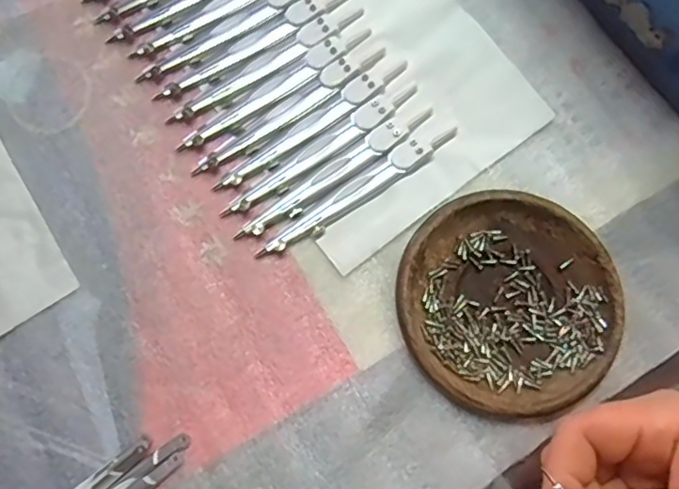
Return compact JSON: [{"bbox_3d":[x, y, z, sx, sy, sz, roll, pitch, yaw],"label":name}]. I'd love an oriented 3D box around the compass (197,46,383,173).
[{"bbox_3d":[-0.028,-0.078,0.337,0.125,0.007,0.015,-36,80,-6],"label":"compass"}]

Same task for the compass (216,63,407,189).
[{"bbox_3d":[-0.015,-0.068,0.335,0.127,0.006,0.015,-37,80,-6],"label":"compass"}]

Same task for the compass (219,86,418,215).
[{"bbox_3d":[-0.010,-0.053,0.333,0.125,0.007,0.015,-35,80,-6],"label":"compass"}]

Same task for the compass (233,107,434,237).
[{"bbox_3d":[-0.001,-0.041,0.329,0.125,0.006,0.014,-36,80,-6],"label":"compass"}]

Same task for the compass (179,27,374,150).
[{"bbox_3d":[-0.037,-0.091,0.340,0.124,0.007,0.015,-35,80,-6],"label":"compass"}]

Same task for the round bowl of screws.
[{"bbox_3d":[0.088,0.030,0.307,0.108,0.017,0.112,0,79,1],"label":"round bowl of screws"}]

